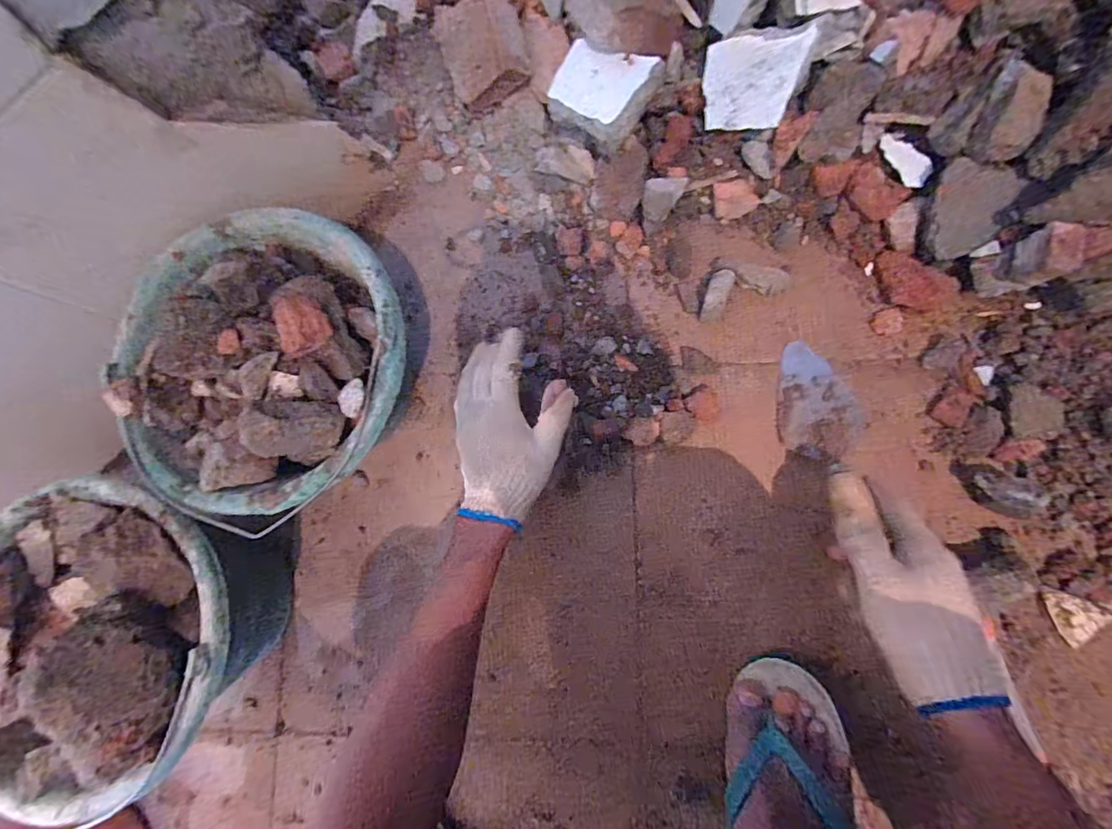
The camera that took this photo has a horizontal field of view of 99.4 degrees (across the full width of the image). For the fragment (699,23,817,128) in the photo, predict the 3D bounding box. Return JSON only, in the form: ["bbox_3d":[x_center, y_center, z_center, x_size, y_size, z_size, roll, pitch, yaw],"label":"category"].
[{"bbox_3d":[0.192,-0.326,0.462,0.095,0.010,0.078,18,125,29],"label":"fragment"}]

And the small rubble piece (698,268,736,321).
[{"bbox_3d":[0.182,-0.133,0.532,0.026,0.030,0.057,19,85,8],"label":"small rubble piece"}]

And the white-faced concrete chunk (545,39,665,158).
[{"bbox_3d":[0.048,-0.334,0.486,0.097,0.040,0.090,33,86,9],"label":"white-faced concrete chunk"}]

